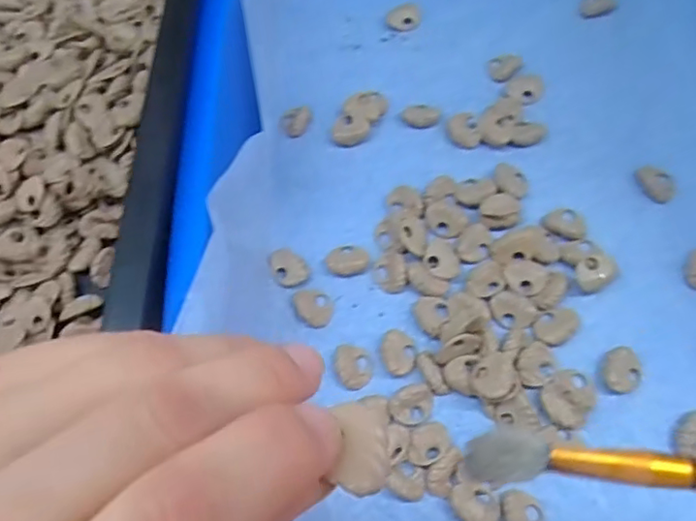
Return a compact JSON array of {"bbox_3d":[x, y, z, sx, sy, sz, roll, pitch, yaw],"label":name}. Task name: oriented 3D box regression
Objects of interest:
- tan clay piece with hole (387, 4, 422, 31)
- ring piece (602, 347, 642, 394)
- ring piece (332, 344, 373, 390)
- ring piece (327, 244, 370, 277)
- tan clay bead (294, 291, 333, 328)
[{"bbox_3d":[0.039,-0.167,0.399,0.023,0.006,0.020,4,67,5],"label":"tan clay piece with hole"},{"bbox_3d":[0.136,0.054,0.288,0.019,0.007,0.022,-4,66,1],"label":"ring piece"},{"bbox_3d":[0.003,0.055,0.300,0.019,0.006,0.023,-13,66,-3],"label":"ring piece"},{"bbox_3d":[0.000,0.000,0.322,0.023,0.004,0.017,-13,66,-3],"label":"ring piece"},{"bbox_3d":[-0.018,0.025,0.313,0.019,0.005,0.021,-12,66,-2],"label":"tan clay bead"}]

